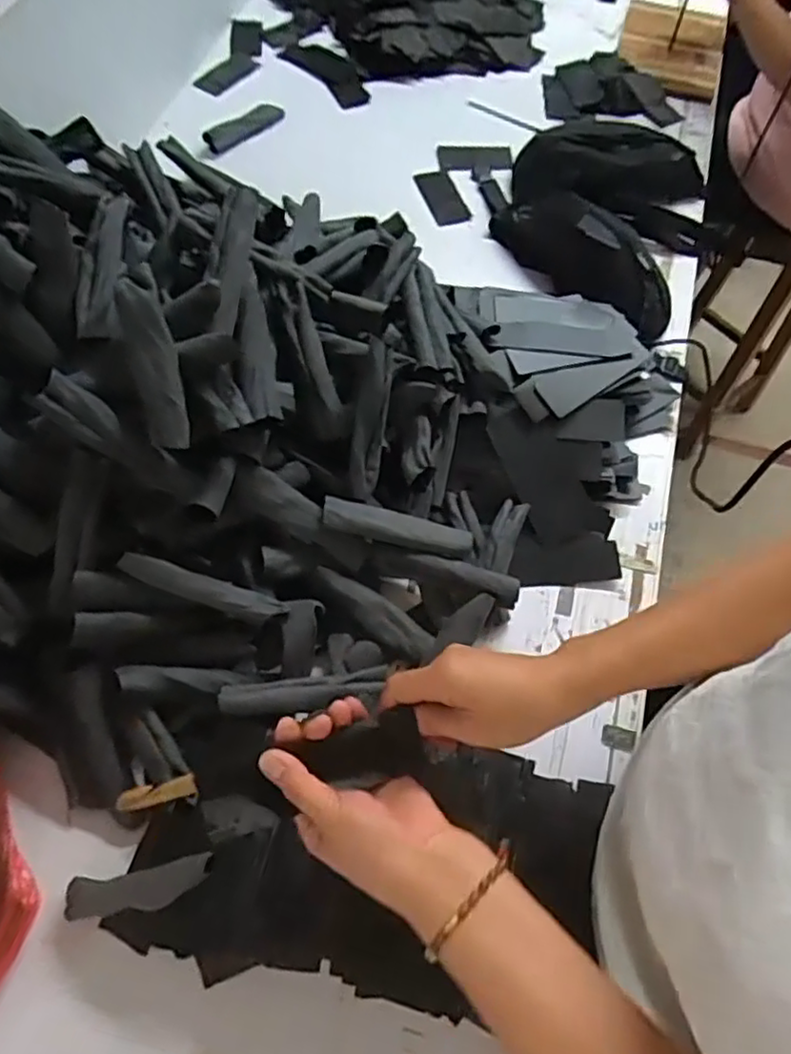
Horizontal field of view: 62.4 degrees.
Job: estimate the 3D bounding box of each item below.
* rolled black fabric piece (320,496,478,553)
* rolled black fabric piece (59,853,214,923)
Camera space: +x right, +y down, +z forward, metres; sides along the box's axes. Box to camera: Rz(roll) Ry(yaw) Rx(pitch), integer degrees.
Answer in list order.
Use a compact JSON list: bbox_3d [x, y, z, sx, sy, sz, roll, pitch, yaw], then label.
[{"bbox_3d":[0.002,0.002,0.642,0.150,0.018,0.030,13,63,-14],"label":"rolled black fabric piece"},{"bbox_3d":[-0.209,0.291,0.526,0.132,0.009,0.033,-17,64,9],"label":"rolled black fabric piece"}]

